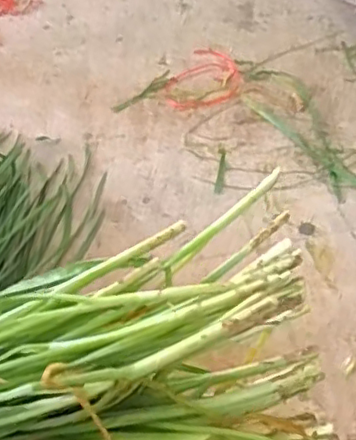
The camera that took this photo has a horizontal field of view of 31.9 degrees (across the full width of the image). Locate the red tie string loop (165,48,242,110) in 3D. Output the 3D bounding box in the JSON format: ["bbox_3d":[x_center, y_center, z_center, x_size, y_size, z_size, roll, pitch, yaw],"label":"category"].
[{"bbox_3d":[0.033,-0.196,0.842,0.100,0.004,0.137,-4,46,3],"label":"red tie string loop"}]

